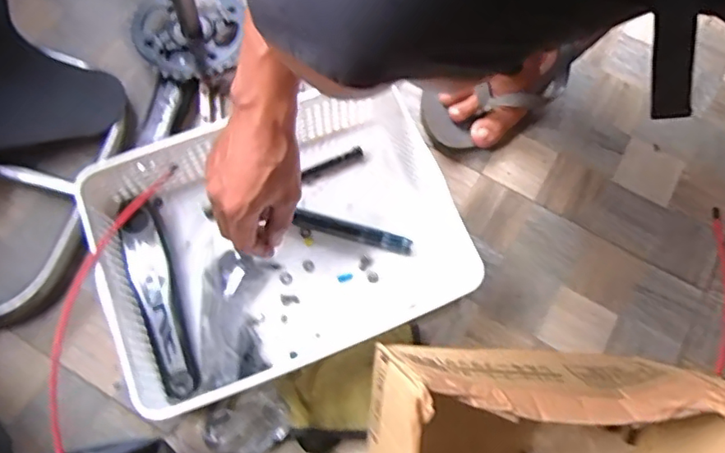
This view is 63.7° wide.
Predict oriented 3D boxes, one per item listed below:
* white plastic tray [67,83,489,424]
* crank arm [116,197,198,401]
[{"bbox_3d":[-0.085,0.012,0.577,0.326,0.078,0.245,-21,73,-10],"label":"white plastic tray"},{"bbox_3d":[-0.202,0.066,0.575,0.038,0.029,0.203,-19,72,-9],"label":"crank arm"}]

